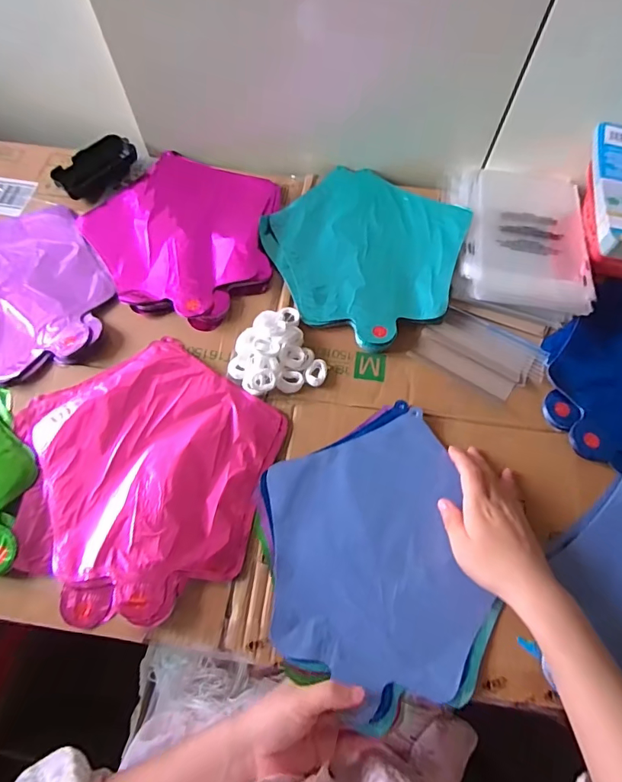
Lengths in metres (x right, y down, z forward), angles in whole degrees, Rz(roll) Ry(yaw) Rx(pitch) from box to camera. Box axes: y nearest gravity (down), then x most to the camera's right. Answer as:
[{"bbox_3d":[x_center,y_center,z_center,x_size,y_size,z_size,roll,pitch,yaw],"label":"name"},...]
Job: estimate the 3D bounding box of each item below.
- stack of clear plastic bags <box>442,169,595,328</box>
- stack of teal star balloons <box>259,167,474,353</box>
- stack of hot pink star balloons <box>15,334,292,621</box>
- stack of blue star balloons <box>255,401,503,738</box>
[{"bbox_3d":[0.248,-0.188,0.549,0.156,0.024,0.212,9,67,3],"label":"stack of clear plastic bags"},{"bbox_3d":[0.059,-0.172,0.543,0.226,0.020,0.232,23,68,8],"label":"stack of teal star balloons"},{"bbox_3d":[-0.169,0.075,0.441,0.255,0.009,0.243,33,70,12],"label":"stack of hot pink star balloons"},{"bbox_3d":[0.056,0.154,0.426,0.192,0.020,0.252,-12,68,-6],"label":"stack of blue star balloons"}]

